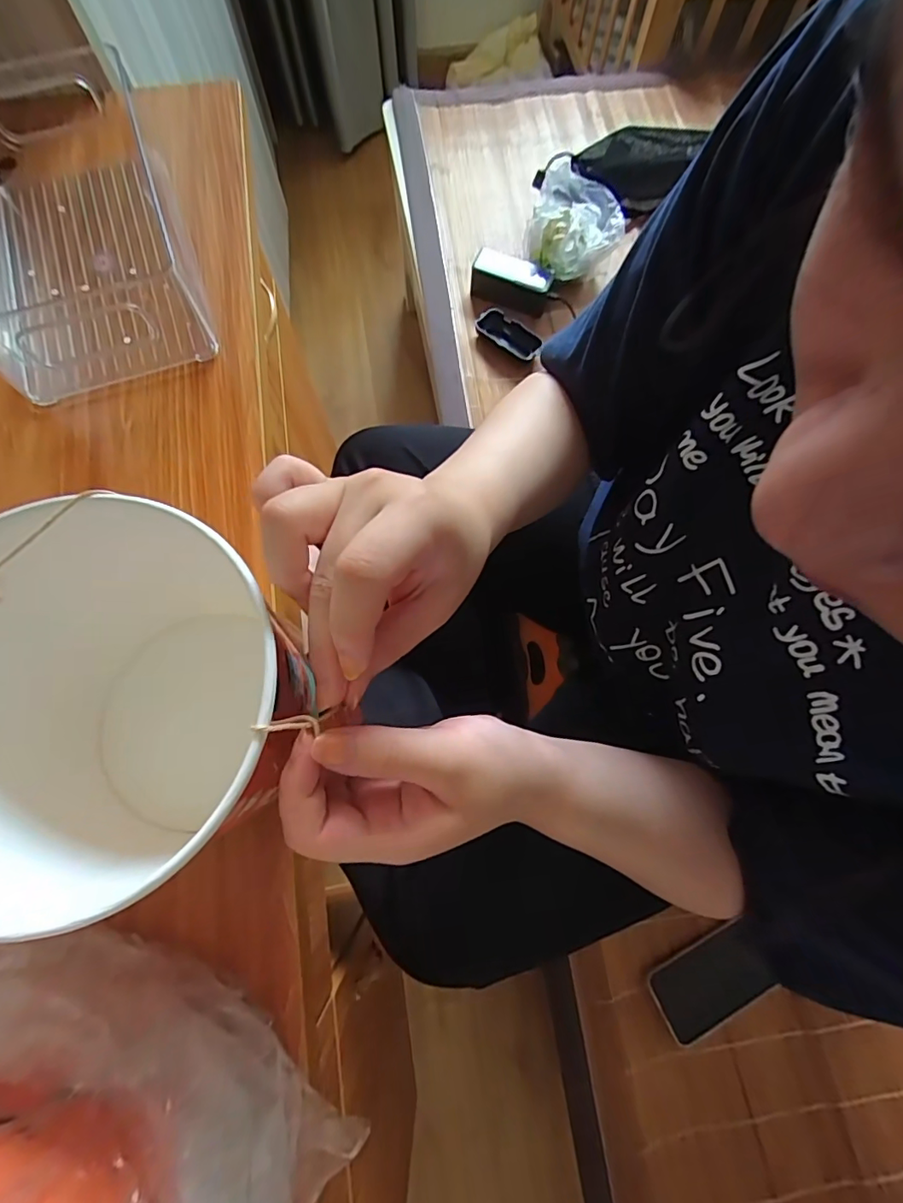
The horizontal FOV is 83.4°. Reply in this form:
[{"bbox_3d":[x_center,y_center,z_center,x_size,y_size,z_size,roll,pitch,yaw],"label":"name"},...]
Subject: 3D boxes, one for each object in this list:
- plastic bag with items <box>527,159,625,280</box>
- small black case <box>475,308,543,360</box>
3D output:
[{"bbox_3d":[0.200,-0.598,0.801,0.136,0.083,0.129,21,74,6],"label":"plastic bag with items"},{"bbox_3d":[0.095,-0.434,0.821,0.106,0.024,0.046,32,75,9],"label":"small black case"}]

